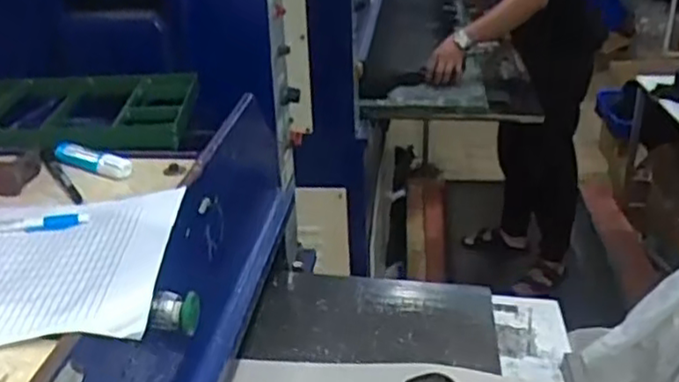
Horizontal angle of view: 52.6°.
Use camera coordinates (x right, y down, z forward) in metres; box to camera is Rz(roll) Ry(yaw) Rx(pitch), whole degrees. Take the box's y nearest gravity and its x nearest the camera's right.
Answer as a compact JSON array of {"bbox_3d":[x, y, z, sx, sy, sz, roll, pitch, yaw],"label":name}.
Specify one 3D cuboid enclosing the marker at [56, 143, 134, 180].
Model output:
[{"bbox_3d":[-0.260,-0.033,0.722,0.107,0.015,0.023,14,30,29],"label":"marker"}]

